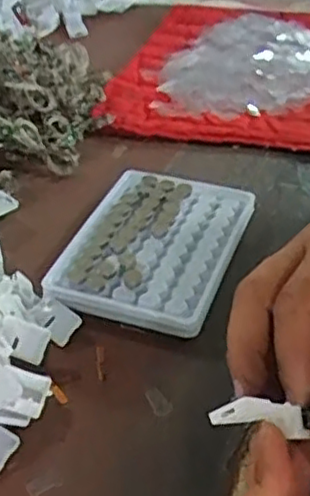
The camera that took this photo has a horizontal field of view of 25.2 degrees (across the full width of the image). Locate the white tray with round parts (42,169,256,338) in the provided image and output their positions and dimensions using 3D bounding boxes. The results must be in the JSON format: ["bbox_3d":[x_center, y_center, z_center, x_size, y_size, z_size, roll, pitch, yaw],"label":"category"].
[{"bbox_3d":[0.003,-0.004,0.435,0.093,0.019,0.133,13,43,16],"label":"white tray with round parts"}]

